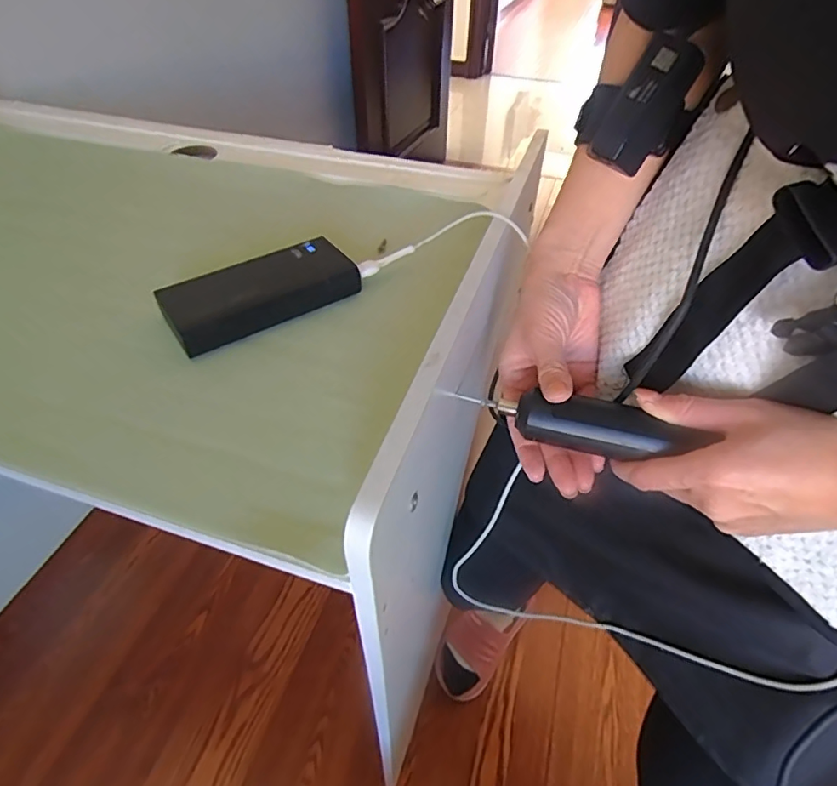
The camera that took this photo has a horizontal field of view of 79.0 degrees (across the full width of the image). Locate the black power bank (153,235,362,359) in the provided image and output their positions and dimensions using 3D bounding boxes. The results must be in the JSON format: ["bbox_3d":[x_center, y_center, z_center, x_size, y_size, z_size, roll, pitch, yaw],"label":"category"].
[{"bbox_3d":[-0.122,-0.080,0.393,0.140,0.024,0.060,-26,51,-24],"label":"black power bank"}]

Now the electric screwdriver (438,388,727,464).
[{"bbox_3d":[0.092,0.018,0.320,0.151,0.036,0.026,10,48,18],"label":"electric screwdriver"}]

